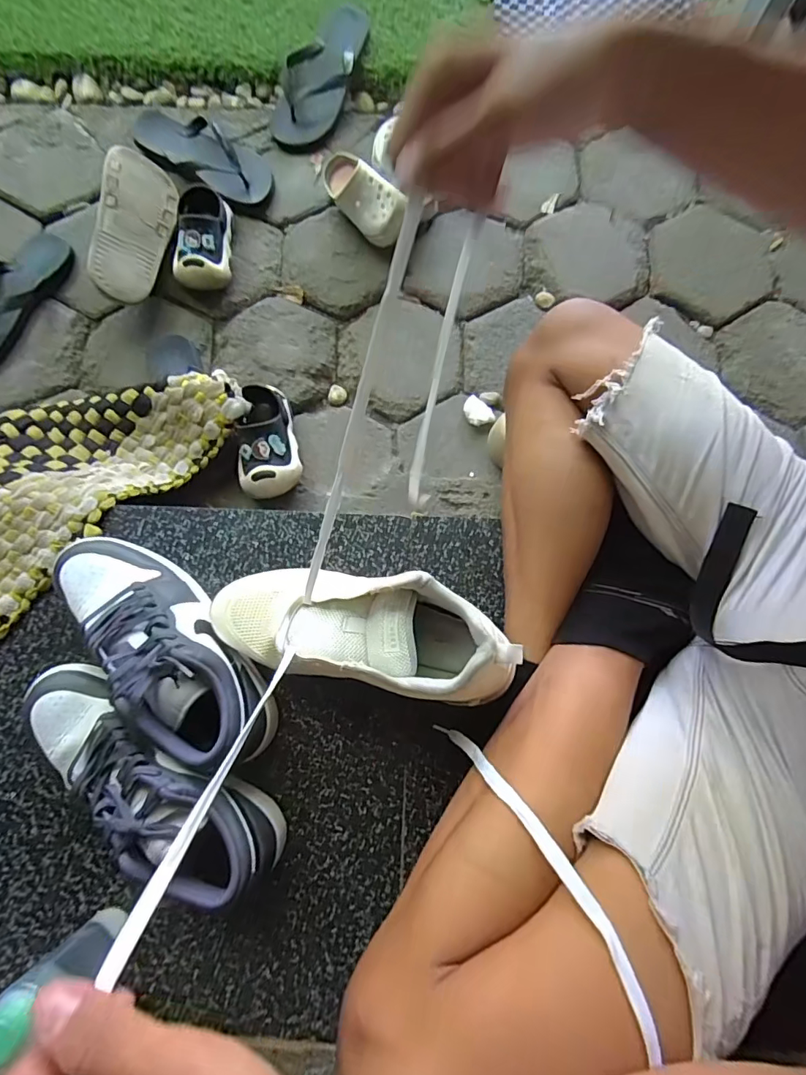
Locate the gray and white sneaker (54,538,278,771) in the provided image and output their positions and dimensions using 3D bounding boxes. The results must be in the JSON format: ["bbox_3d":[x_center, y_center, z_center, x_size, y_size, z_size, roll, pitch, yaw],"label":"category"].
[{"bbox_3d":[-0.232,0.100,0.481,0.091,0.112,0.271,-45,70,-7],"label":"gray and white sneaker"}]

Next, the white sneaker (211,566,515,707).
[{"bbox_3d":[-0.039,0.081,0.448,0.285,0.091,0.097,7,80,14],"label":"white sneaker"}]

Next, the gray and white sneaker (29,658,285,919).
[{"bbox_3d":[-0.238,0.222,0.445,0.282,0.109,0.096,33,78,7],"label":"gray and white sneaker"}]

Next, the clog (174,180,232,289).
[{"bbox_3d":[-0.321,-0.483,0.784,0.086,0.064,0.183,-5,76,-2],"label":"clog"}]

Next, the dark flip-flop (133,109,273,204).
[{"bbox_3d":[-0.330,-0.641,0.825,0.241,0.043,0.106,31,78,7],"label":"dark flip-flop"}]

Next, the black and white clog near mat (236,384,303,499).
[{"bbox_3d":[-0.195,-0.136,0.700,0.084,0.072,0.166,-11,77,-3],"label":"black and white clog near mat"}]

